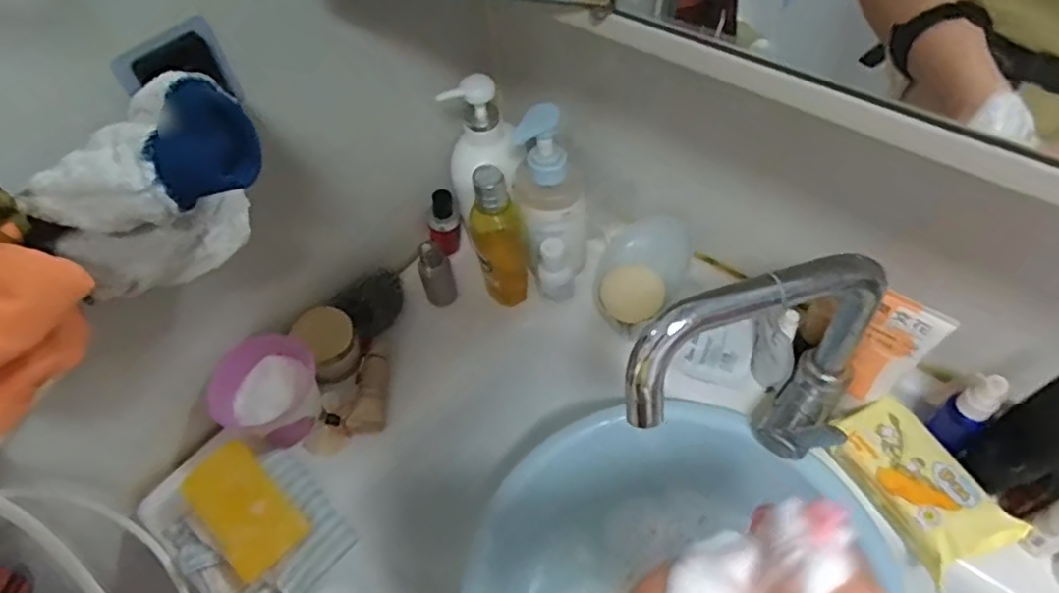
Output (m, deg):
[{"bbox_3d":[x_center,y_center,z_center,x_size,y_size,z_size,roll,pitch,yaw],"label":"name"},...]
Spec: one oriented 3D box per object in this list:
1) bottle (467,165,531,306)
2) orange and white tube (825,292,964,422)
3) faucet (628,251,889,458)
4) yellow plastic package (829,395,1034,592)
[{"bbox_3d":[-0.028,-0.059,0.601,0.050,0.151,0.053,-3,53,3],"label":"bottle"},{"bbox_3d":[0.269,0.048,0.480,0.049,0.114,0.031,23,59,21],"label":"orange and white tube"},{"bbox_3d":[0.151,0.057,0.439,0.188,0.181,0.061,-15,53,-6],"label":"faucet"},{"bbox_3d":[0.298,0.140,0.490,0.071,0.033,0.126,-25,55,-13],"label":"yellow plastic package"}]

